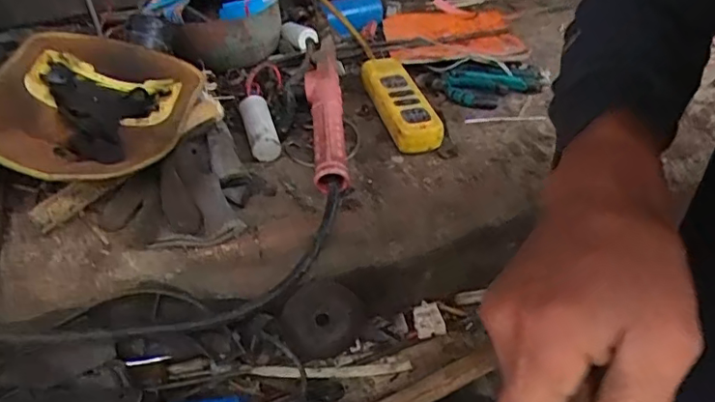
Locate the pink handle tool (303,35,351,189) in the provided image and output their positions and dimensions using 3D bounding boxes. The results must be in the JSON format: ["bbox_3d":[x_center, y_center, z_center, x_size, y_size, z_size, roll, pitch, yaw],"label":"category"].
[{"bbox_3d":[-0.041,-0.121,0.715,0.044,0.058,0.285,-5,39,-2],"label":"pink handle tool"}]

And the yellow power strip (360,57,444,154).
[{"bbox_3d":[0.054,-0.130,0.727,0.066,0.039,0.193,-10,39,-7],"label":"yellow power strip"}]

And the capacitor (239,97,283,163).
[{"bbox_3d":[-0.121,-0.093,0.698,0.034,0.037,0.113,-13,39,-11],"label":"capacitor"}]

